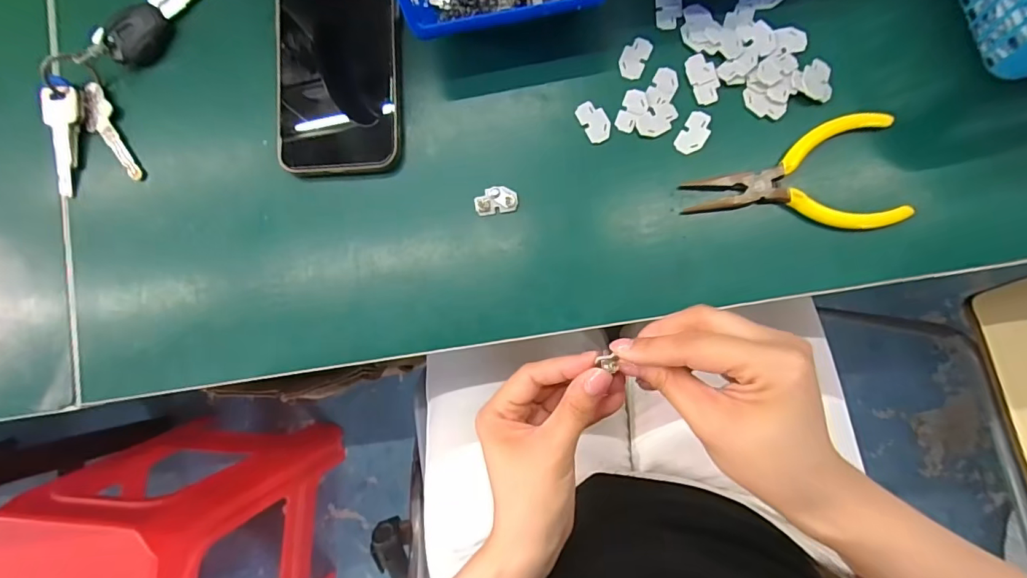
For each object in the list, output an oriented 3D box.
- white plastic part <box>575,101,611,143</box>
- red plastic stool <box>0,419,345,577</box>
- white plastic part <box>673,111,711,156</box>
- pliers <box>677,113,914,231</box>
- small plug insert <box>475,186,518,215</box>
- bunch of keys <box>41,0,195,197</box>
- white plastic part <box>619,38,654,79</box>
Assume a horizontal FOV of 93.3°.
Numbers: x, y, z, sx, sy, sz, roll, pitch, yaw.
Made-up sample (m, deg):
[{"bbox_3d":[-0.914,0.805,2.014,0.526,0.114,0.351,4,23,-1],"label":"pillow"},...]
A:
[{"bbox_3d":[0.051,-0.105,0.301,0.016,0.004,0.027,-28,83,3],"label":"white plastic part"},{"bbox_3d":[-0.546,0.429,0.801,0.315,0.400,0.325,4,86,5],"label":"red plastic stool"},{"bbox_3d":[0.111,-0.095,0.294,0.016,0.004,0.026,33,89,8],"label":"white plastic part"},{"bbox_3d":[0.164,-0.061,0.284,0.119,0.008,0.065,-10,84,5],"label":"pliers"},{"bbox_3d":[-0.011,-0.055,0.302,0.026,0.004,0.016,-6,84,5],"label":"small plug insert"},{"bbox_3d":[-0.269,-0.143,0.325,0.069,0.022,0.162,17,87,7],"label":"bunch of keys"},{"bbox_3d":[0.076,-0.145,0.303,0.016,0.004,0.027,26,88,8],"label":"white plastic part"}]

